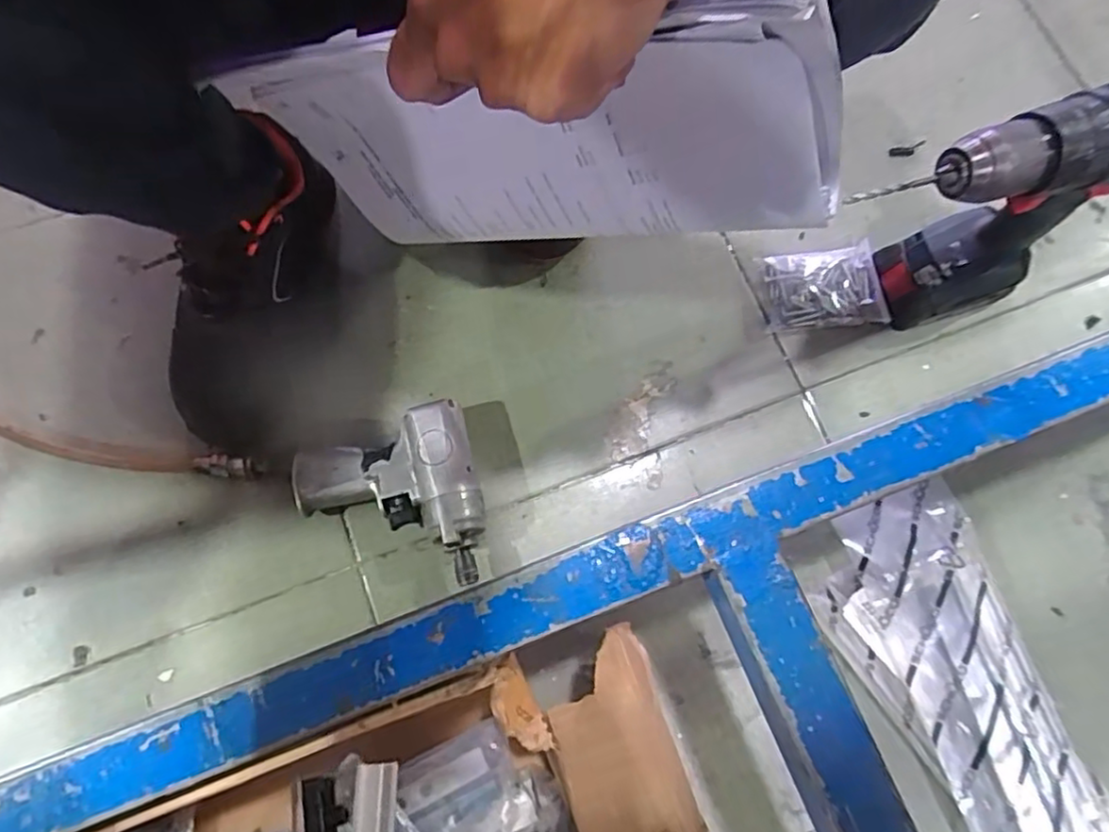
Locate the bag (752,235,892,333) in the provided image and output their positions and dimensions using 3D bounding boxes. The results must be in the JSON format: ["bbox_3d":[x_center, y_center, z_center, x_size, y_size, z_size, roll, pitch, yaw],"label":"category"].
[{"bbox_3d":[0.238,-0.114,0.589,0.098,0.024,0.075,-5,74,-2],"label":"bag"}]

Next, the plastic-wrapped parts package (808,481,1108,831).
[{"bbox_3d":[0.359,0.292,0.470,0.156,0.034,0.494,-23,76,-7],"label":"plastic-wrapped parts package"}]

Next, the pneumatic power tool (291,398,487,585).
[{"bbox_3d":[-0.129,0.072,0.523,0.141,0.045,0.137,-15,75,-5],"label":"pneumatic power tool"}]

